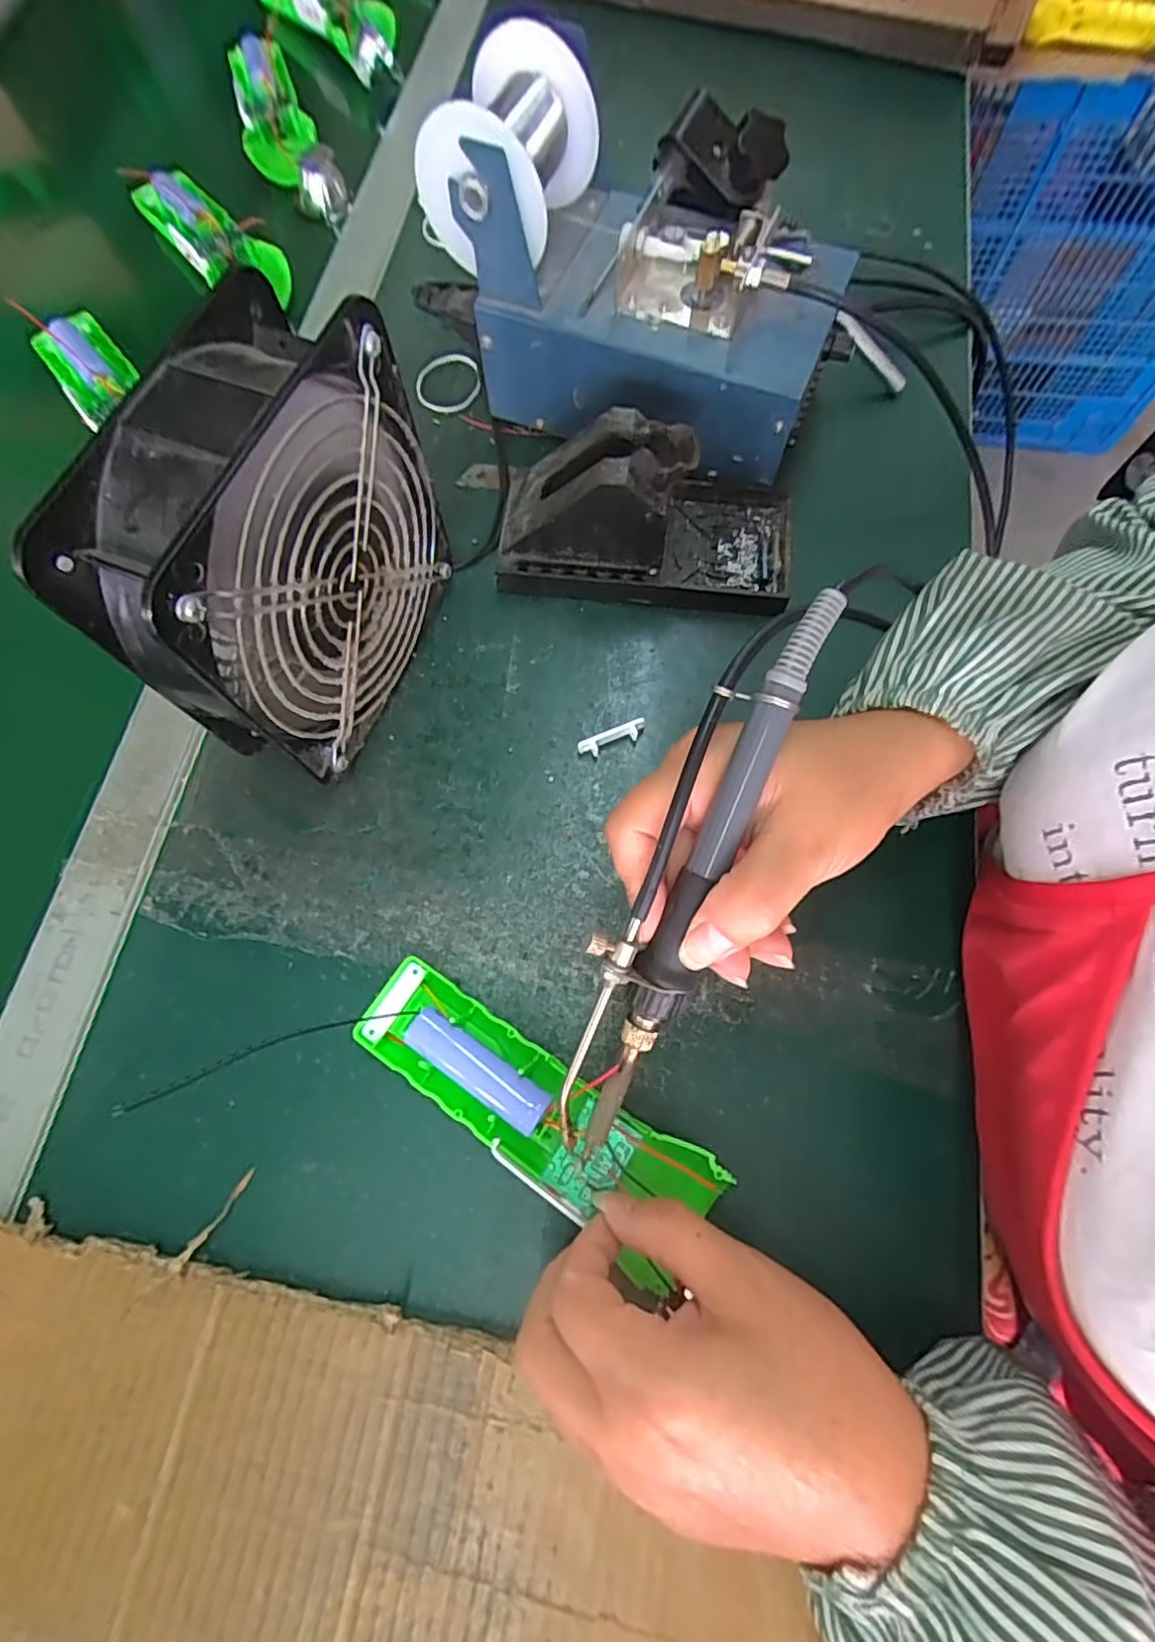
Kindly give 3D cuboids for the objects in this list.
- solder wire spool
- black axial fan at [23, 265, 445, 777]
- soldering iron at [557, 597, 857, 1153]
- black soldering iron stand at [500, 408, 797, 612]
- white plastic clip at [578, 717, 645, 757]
[{"bbox_3d":[-0.032,-0.315,0.310,0.067,0.076,0.073,22,73,9],"label":"solder wire spool"},{"bbox_3d":[-0.122,-0.104,0.273,0.057,0.152,0.155,19,72,8],"label":"black axial fan"},{"bbox_3d":[0.034,0.021,0.210,0.030,0.025,0.199,23,100,9],"label":"soldering iron"},{"bbox_3d":[0.038,-0.171,0.335,0.157,0.070,0.082,6,71,3],"label":"black soldering iron stand"},{"bbox_3d":[0.018,-0.043,0.325,0.036,0.010,0.007,-23,72,-6],"label":"white plastic clip"}]

